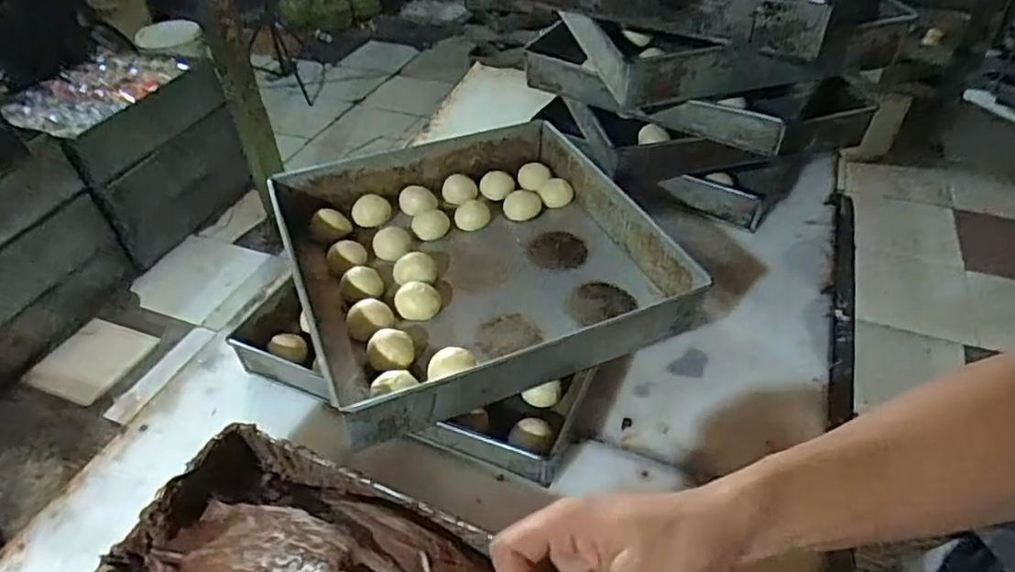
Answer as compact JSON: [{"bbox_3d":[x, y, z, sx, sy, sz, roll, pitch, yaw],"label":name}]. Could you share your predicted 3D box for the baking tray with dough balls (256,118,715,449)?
[{"bbox_3d":[-0.042,-0.042,0.773,0.418,0.076,0.420,-18,45,-17],"label":"baking tray with dough balls"}]

